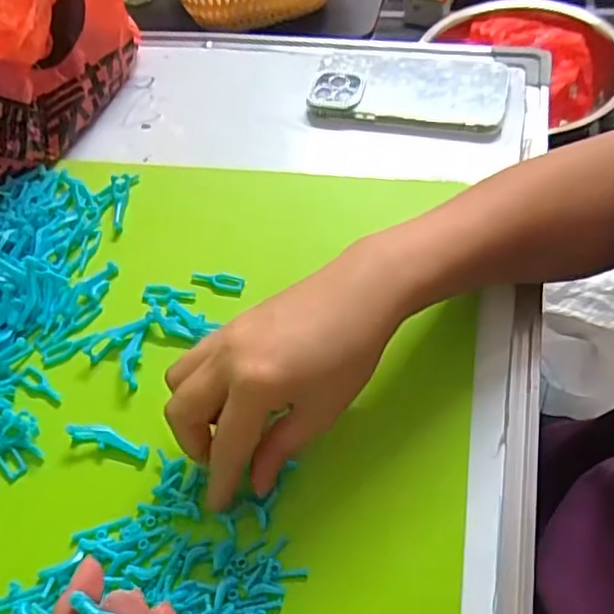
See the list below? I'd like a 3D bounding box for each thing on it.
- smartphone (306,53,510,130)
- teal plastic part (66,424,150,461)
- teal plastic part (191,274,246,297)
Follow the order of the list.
[{"bbox_3d":[0.088,-0.189,0.540,0.165,0.011,0.092,10,58,9],"label":"smartphone"},{"bbox_3d":[-0.118,0.079,0.370,0.049,0.012,0.013,9,58,9],"label":"teal plastic part"},{"bbox_3d":[-0.064,-0.017,0.439,0.038,0.008,0.014,10,58,9],"label":"teal plastic part"}]

